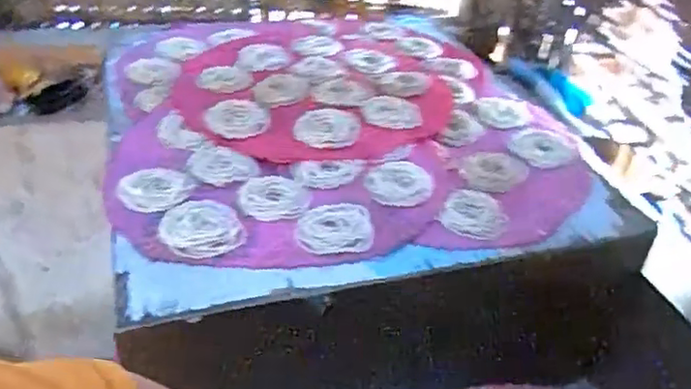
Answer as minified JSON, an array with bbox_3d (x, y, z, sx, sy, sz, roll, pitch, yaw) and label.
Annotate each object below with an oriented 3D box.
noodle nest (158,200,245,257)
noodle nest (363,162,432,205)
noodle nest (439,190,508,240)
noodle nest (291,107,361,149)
[{"bbox_3d":[-0.133,0.030,0.572,0.072,0.007,0.073,3,40,-3],"label":"noodle nest"},{"bbox_3d":[0.057,-0.013,0.648,0.066,0.006,0.077,19,41,16],"label":"noodle nest"},{"bbox_3d":[0.130,0.019,0.621,0.061,0.005,0.069,17,41,14],"label":"noodle nest"},{"bbox_3d":[-0.020,-0.077,0.717,0.075,0.004,0.074,3,40,-3],"label":"noodle nest"}]

